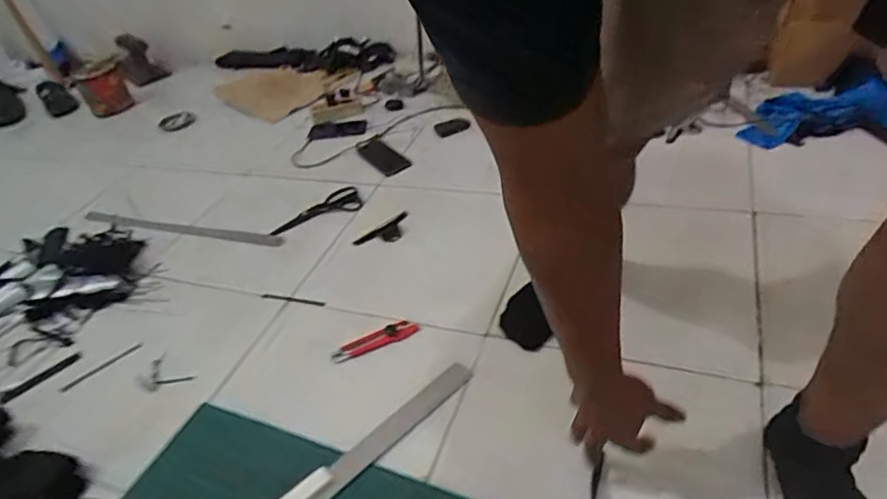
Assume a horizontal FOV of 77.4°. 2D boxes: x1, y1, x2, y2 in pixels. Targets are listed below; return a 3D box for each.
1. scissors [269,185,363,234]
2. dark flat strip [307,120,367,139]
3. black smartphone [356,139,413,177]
[{"bbox_3d":[-0.300,-0.093,1.296,0.217,0.018,0.082,-24,40,-14],"label":"scissors"},{"bbox_3d":[-0.314,-0.353,1.628,0.172,0.020,0.070,-8,39,6],"label":"dark flat strip"},{"bbox_3d":[-0.163,-0.246,1.453,0.080,0.011,0.176,-32,42,-23],"label":"black smartphone"}]

